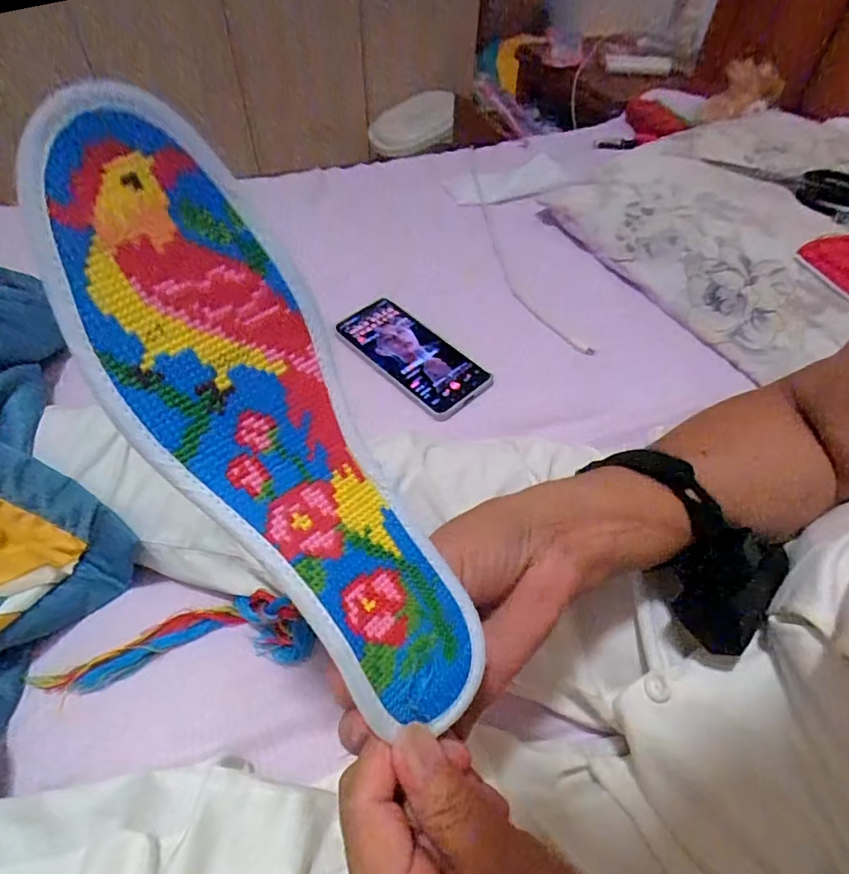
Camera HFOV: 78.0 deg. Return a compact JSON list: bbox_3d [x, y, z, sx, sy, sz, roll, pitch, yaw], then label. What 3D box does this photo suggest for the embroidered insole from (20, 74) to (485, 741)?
[{"bbox_3d":[-0.052,0.001,0.181,0.066,0.019,0.234,-36,100,-27],"label":"embroidered insole"}]

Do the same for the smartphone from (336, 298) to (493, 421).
[{"bbox_3d":[-0.015,-0.085,0.527,0.164,0.012,0.077,37,58,26],"label":"smartphone"}]

